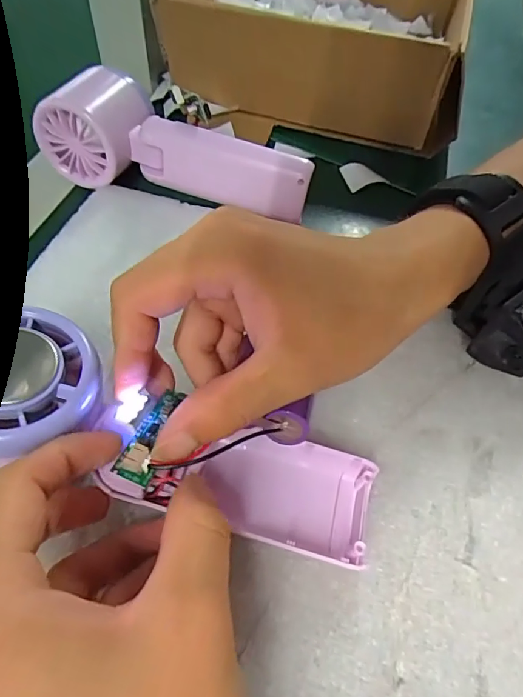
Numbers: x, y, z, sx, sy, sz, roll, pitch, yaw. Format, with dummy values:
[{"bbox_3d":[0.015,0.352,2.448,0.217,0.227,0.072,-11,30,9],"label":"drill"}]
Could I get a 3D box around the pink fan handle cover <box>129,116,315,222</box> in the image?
[{"bbox_3d":[-0.026,-0.108,0.289,0.110,0.040,0.016,17,56,7],"label":"pink fan handle cover"}]

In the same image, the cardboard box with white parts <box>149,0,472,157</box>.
[{"bbox_3d":[0.055,-0.277,0.401,0.221,0.072,0.269,13,56,4],"label":"cardboard box with white parts"}]

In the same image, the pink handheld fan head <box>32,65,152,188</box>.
[{"bbox_3d":[-0.102,-0.139,0.298,0.058,0.050,0.052,14,56,4],"label":"pink handheld fan head"}]

